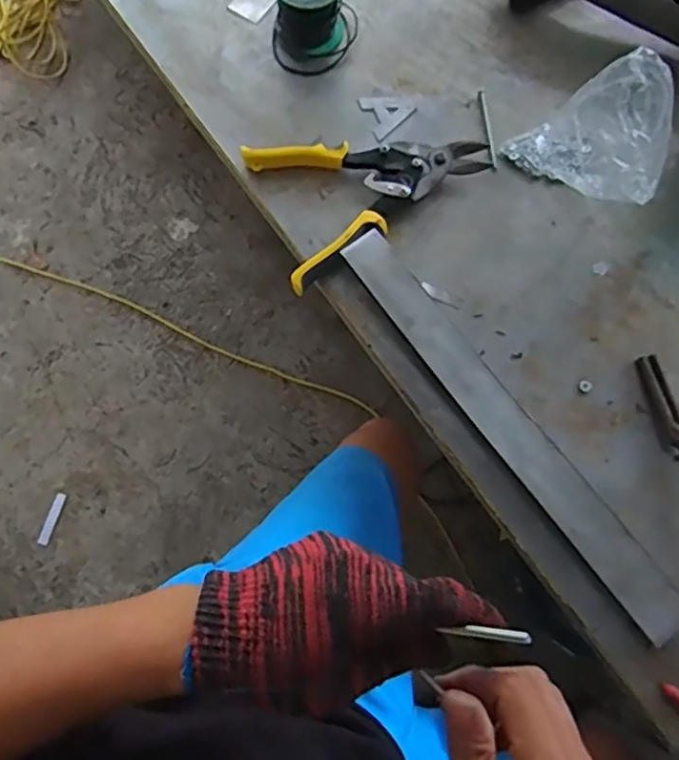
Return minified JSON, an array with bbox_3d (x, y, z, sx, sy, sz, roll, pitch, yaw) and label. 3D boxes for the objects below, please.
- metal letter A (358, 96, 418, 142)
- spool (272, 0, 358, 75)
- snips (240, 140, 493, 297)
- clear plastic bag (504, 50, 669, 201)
[{"bbox_3d":[0.053,-0.272,0.663,0.053,0.004,0.049,-23,76,-6],"label":"metal letter A"},{"bbox_3d":[-0.026,-0.371,0.654,0.086,0.069,0.081,0,75,0],"label":"spool"},{"bbox_3d":[0.015,-0.202,0.631,0.225,0.024,0.140,-34,78,-8],"label":"snips"},{"bbox_3d":[0.235,-0.219,0.579,0.072,0.132,0.134,-44,79,-10],"label":"clear plastic bag"}]

